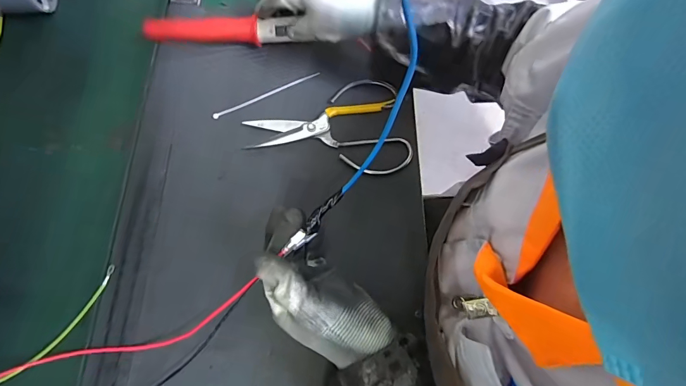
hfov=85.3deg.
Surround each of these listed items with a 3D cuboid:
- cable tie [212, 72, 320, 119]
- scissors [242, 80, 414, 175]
[{"bbox_3d":[-0.098,-0.129,0.483,0.149,0.004,0.010,-26,72,-11],"label":"cable tie"},{"bbox_3d":[-0.017,-0.078,0.463,0.195,0.007,0.133,-11,69,-7],"label":"scissors"}]

